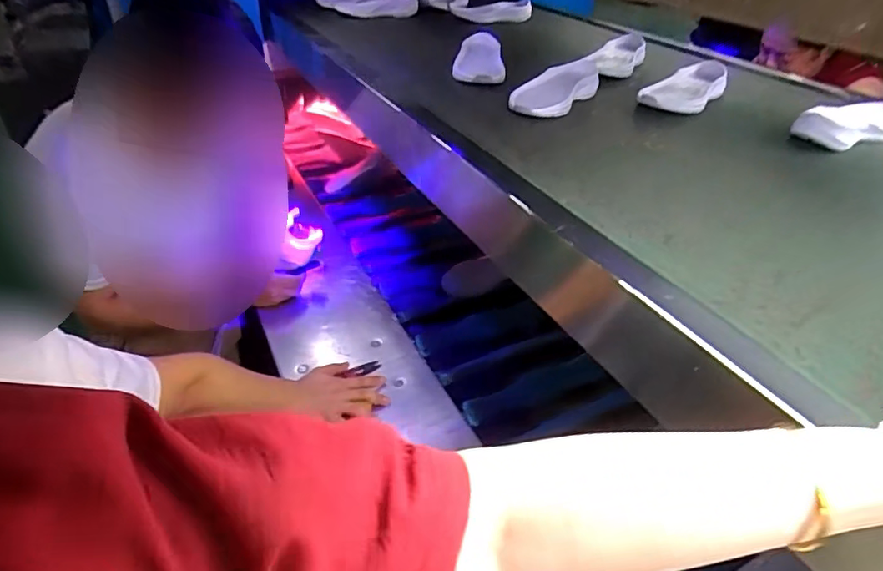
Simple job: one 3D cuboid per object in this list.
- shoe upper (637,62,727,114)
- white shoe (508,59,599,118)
[{"bbox_3d":[0.408,-0.331,0.896,0.090,0.038,0.213,27,44,28],"label":"shoe upper"},{"bbox_3d":[0.186,-0.315,0.865,0.089,0.041,0.241,24,41,25],"label":"white shoe"}]

